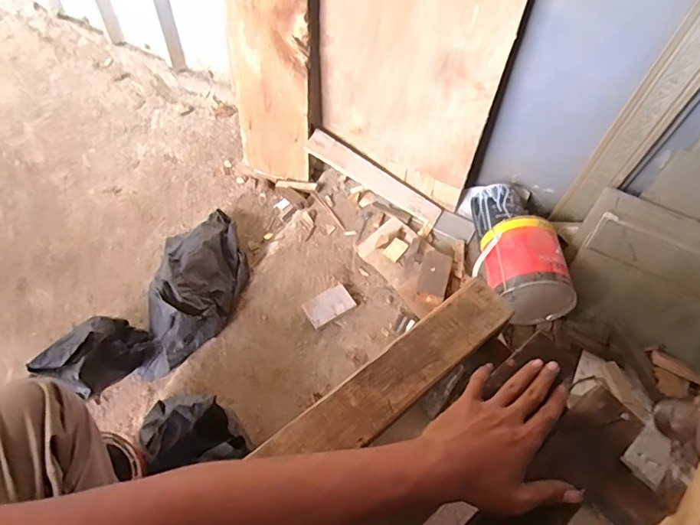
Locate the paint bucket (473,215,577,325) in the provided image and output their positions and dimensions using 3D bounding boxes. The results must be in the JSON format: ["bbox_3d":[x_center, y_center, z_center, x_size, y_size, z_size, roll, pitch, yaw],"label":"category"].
[{"bbox_3d":[0.337,0.017,0.897,0.146,0.137,0.199,-10,59,-10],"label":"paint bucket"}]

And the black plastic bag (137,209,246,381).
[{"bbox_3d":[-0.307,0.036,0.916,0.150,0.143,0.368,7,57,3],"label":"black plastic bag"}]

